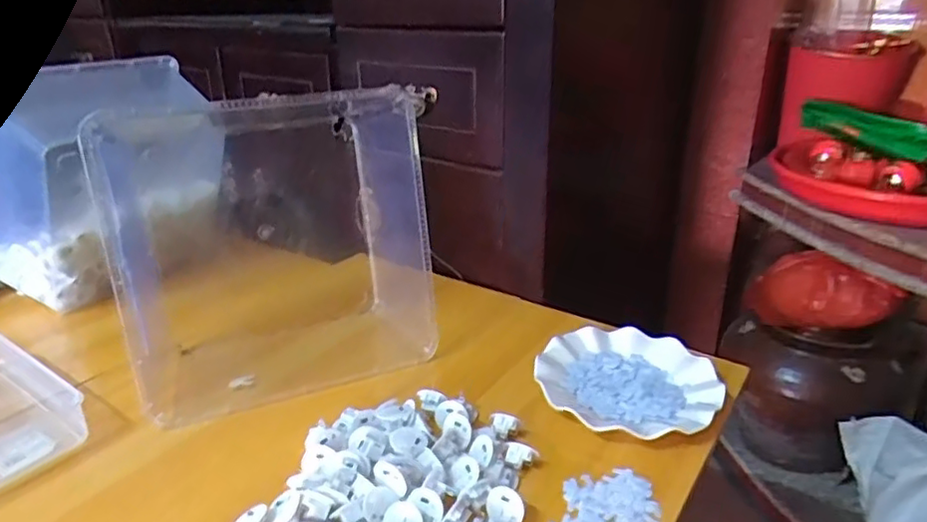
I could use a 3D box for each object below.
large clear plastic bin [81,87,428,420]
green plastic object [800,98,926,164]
[{"bbox_3d":[-0.221,-0.046,0.781,0.335,0.277,0.372,-9,25,-19],"label":"large clear plastic bin"},{"bbox_3d":[0.633,-0.184,0.951,0.070,0.069,0.276,-9,25,-19],"label":"green plastic object"}]

